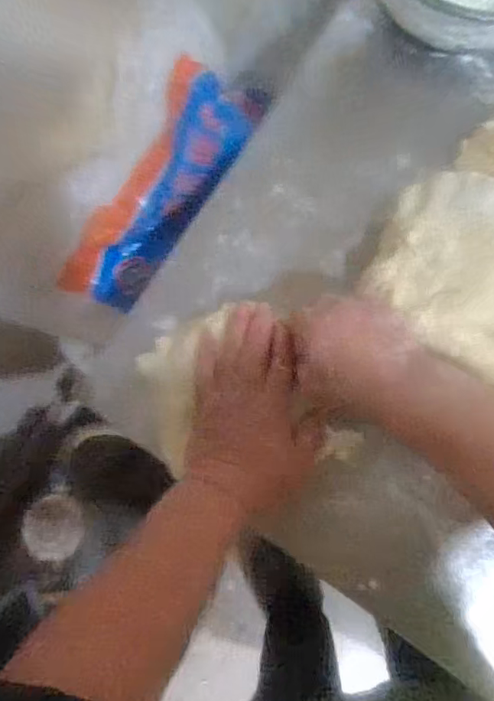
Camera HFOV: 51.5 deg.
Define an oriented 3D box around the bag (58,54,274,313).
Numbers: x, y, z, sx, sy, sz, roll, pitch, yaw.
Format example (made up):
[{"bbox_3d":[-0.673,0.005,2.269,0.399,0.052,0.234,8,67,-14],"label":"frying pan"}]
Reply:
[{"bbox_3d":[-0.100,-0.170,0.553,0.093,0.072,0.292,43,107,10],"label":"bag"}]

